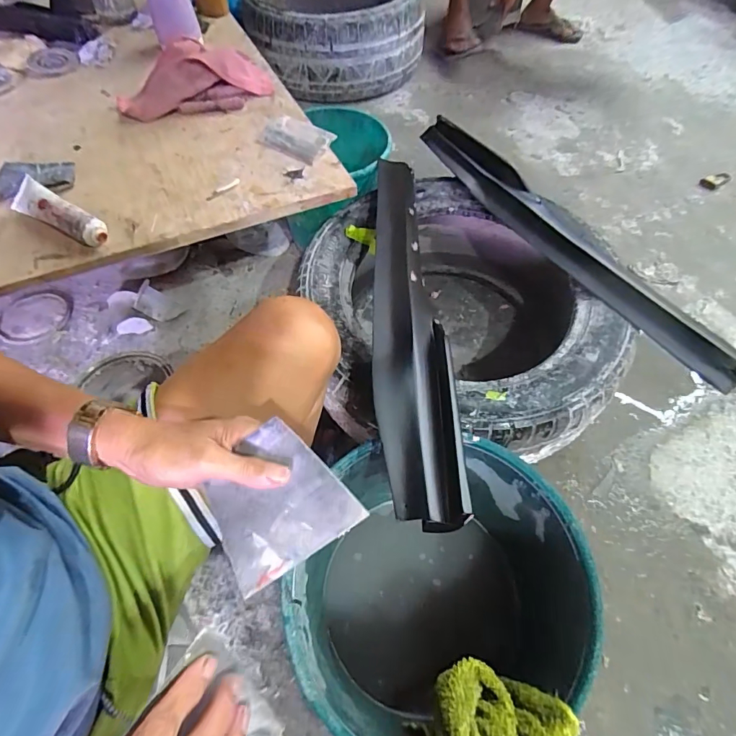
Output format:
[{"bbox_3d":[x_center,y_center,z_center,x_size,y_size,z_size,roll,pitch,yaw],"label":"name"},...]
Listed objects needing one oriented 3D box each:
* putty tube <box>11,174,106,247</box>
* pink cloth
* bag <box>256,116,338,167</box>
[{"bbox_3d":[-0.429,-0.213,0.587,0.185,0.033,0.042,30,63,19],"label":"putty tube"},{"bbox_3d":[-0.299,-0.502,0.741,0.262,0.082,0.104,-26,61,-14],"label":"pink cloth"},{"bbox_3d":[-0.120,-0.381,0.705,0.120,0.014,0.082,29,63,18],"label":"bag"}]

